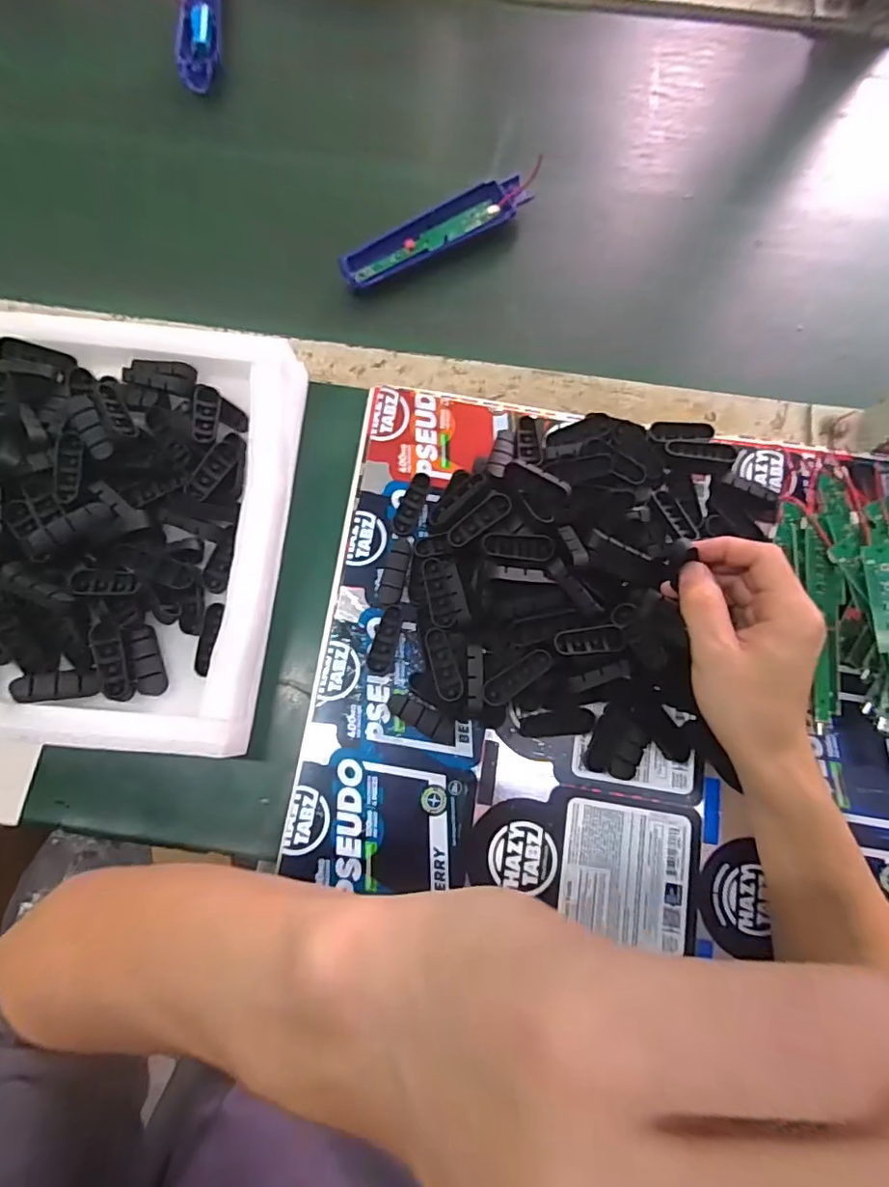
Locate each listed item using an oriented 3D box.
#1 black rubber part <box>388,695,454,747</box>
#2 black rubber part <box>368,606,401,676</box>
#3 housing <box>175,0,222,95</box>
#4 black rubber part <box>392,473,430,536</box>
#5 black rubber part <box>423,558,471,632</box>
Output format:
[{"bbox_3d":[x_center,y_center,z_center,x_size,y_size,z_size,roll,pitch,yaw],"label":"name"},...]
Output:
[{"bbox_3d":[-0.014,0.082,0.355,0.050,0.010,0.016,27,79,5],"label":"black rubber part"},{"bbox_3d":[-0.041,0.032,0.369,0.016,0.006,0.047,10,78,2],"label":"black rubber part"},{"bbox_3d":[-0.227,-0.532,0.501,0.039,0.013,0.158,-2,78,-1],"label":"housing"},{"bbox_3d":[-0.024,-0.064,0.390,0.014,0.008,0.047,21,79,4],"label":"black rubber part"},{"bbox_3d":[0.000,-0.001,0.360,0.024,0.023,0.048,-12,79,-3],"label":"black rubber part"}]

